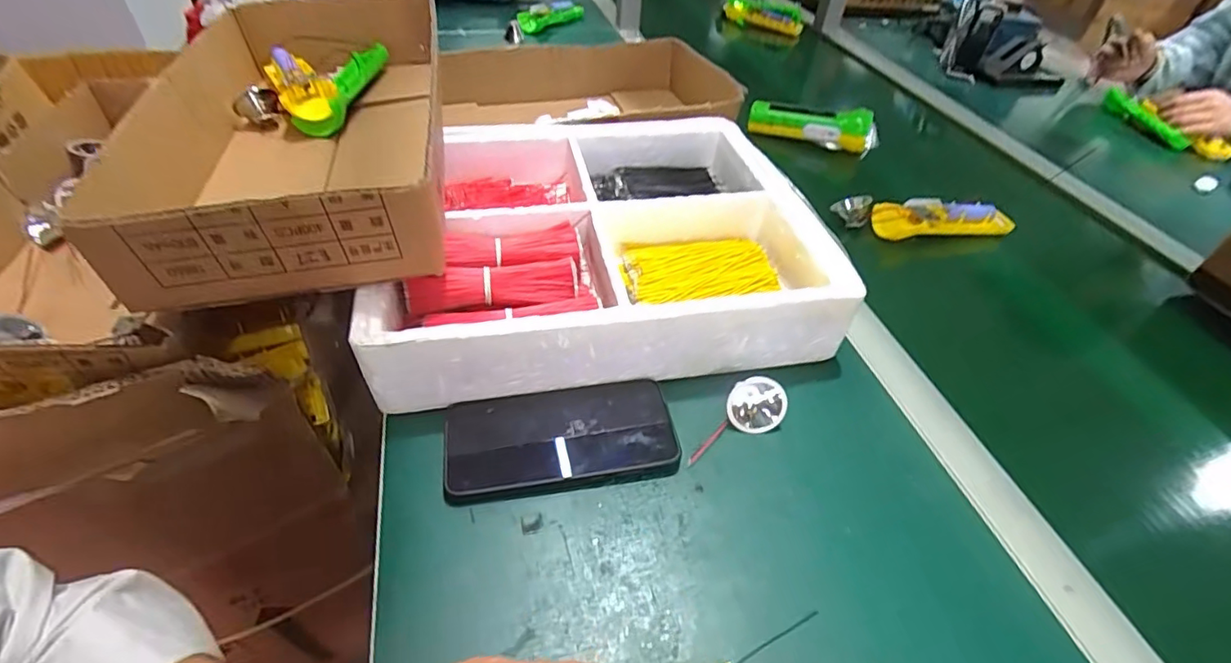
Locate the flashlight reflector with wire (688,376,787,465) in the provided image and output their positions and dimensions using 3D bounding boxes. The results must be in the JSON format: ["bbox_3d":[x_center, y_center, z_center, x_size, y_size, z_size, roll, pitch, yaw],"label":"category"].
[{"bbox_3d":[0.088,0.071,0.426,0.090,0.032,0.040,-34,54,-16],"label":"flashlight reflector with wire"}]

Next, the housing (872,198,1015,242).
[{"bbox_3d":[0.377,-0.131,0.642,0.162,0.032,0.043,-5,45,-9],"label":"housing"}]

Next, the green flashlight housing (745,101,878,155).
[{"bbox_3d":[0.285,-0.302,0.797,0.176,0.058,0.063,15,45,10],"label":"green flashlight housing"}]

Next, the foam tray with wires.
[{"bbox_3d":[-0.019,-0.089,0.536,0.379,0.083,0.317,-5,45,-10],"label":"foam tray with wires"}]

